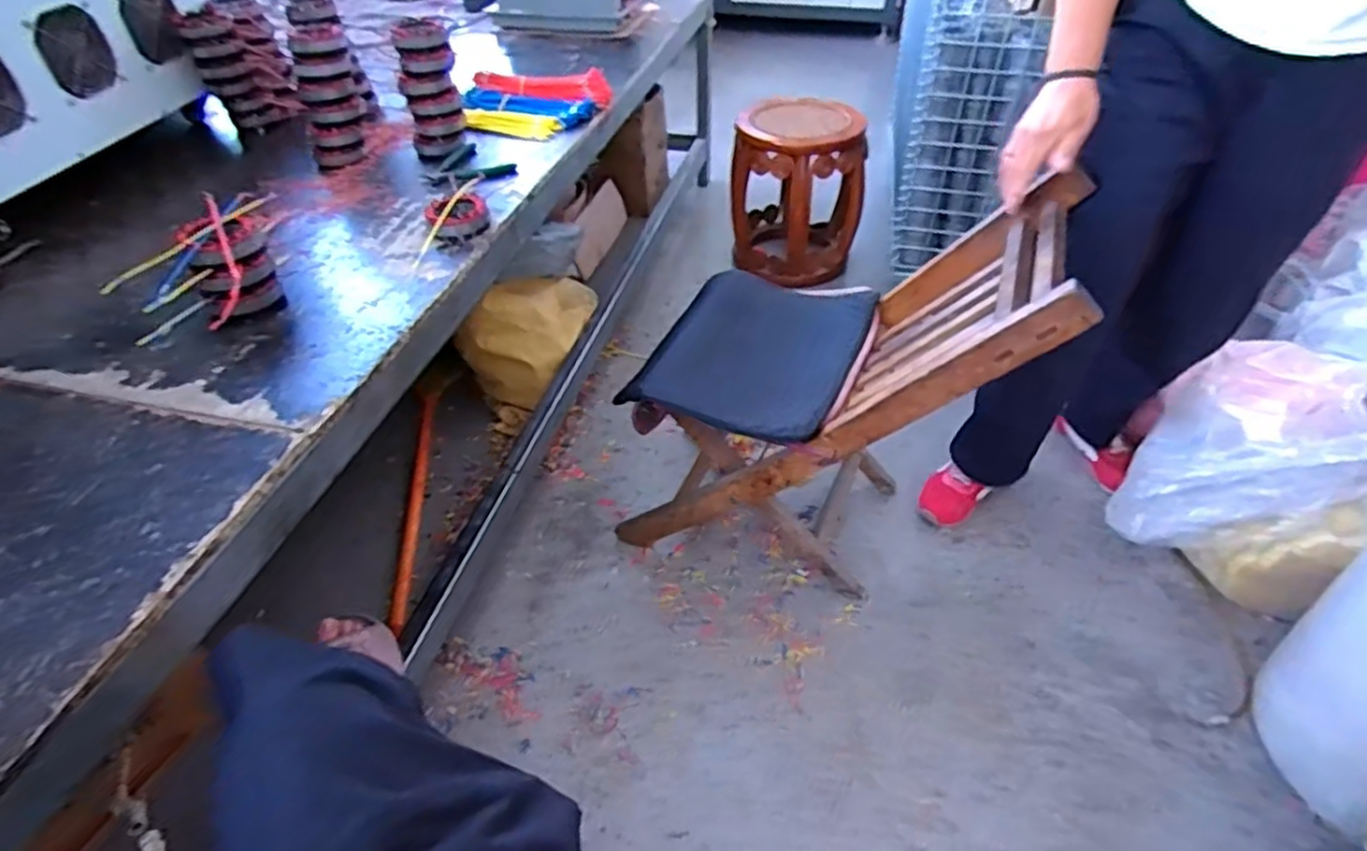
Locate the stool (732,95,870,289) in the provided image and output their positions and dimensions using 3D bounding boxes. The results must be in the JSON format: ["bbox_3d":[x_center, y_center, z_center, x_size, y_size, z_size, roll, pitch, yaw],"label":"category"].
[{"bbox_3d":[0.286,-0.584,1.850,0.322,0.396,0.327,5,43,7],"label":"stool"}]

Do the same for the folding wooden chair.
[{"bbox_3d":[0.215,-0.060,1.137,0.556,0.594,0.391,10,46,14],"label":"folding wooden chair"}]

